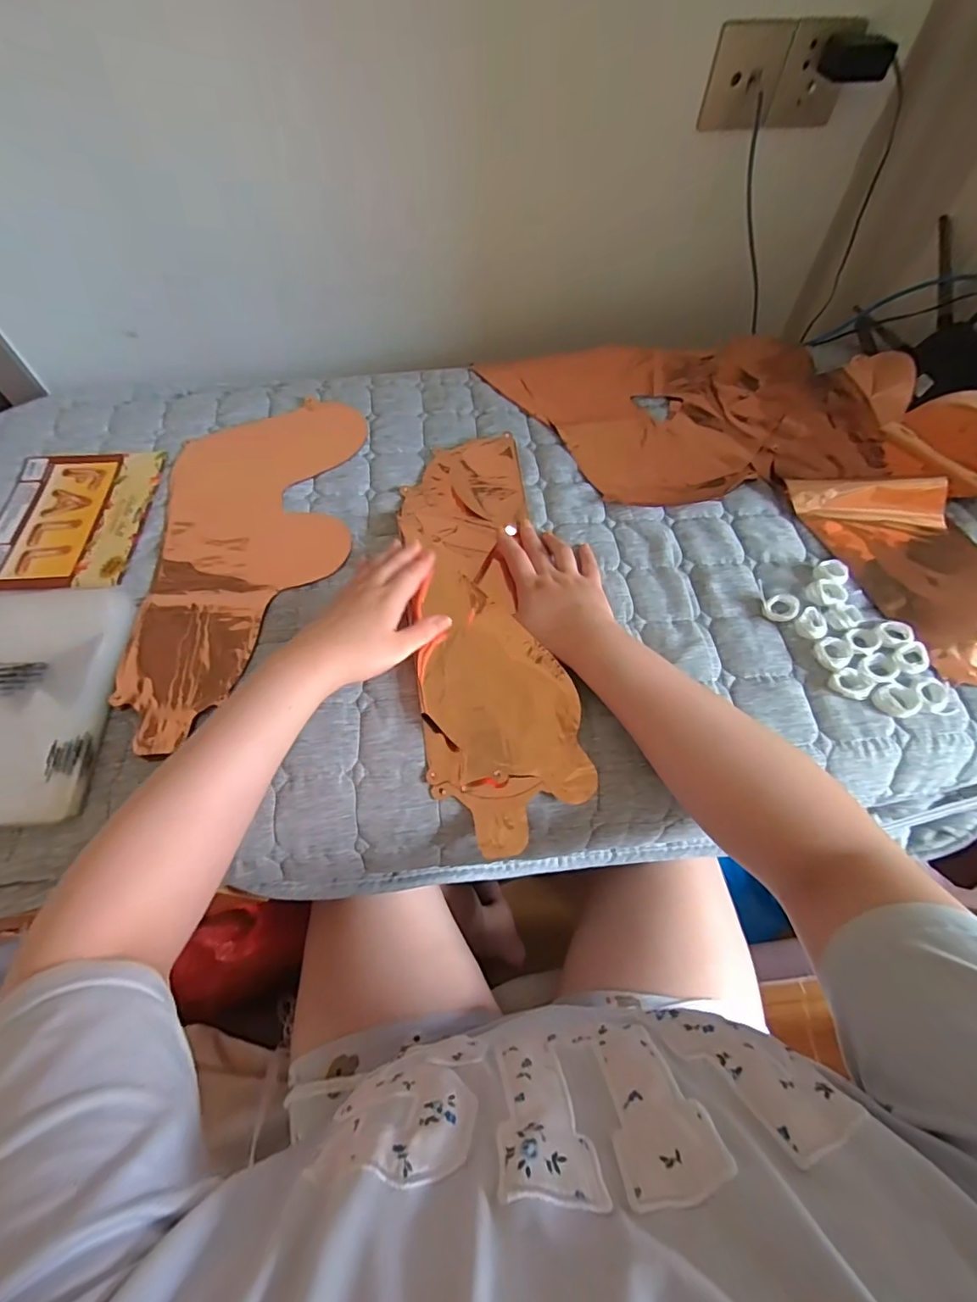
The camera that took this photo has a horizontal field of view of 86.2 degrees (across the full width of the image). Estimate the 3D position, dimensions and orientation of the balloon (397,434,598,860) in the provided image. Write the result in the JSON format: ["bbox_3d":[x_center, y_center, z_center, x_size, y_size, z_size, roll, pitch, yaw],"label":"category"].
[{"bbox_3d":[-0.007,-0.047,0.501,0.131,0.030,0.439,-8,61,-4],"label":"balloon"}]

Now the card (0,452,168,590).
[{"bbox_3d":[-0.457,-0.146,0.572,0.162,0.006,0.194,-2,60,-2],"label":"card"}]

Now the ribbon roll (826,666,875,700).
[{"bbox_3d":[0.315,0.028,0.452,0.033,0.010,0.025,10,61,7],"label":"ribbon roll"}]

